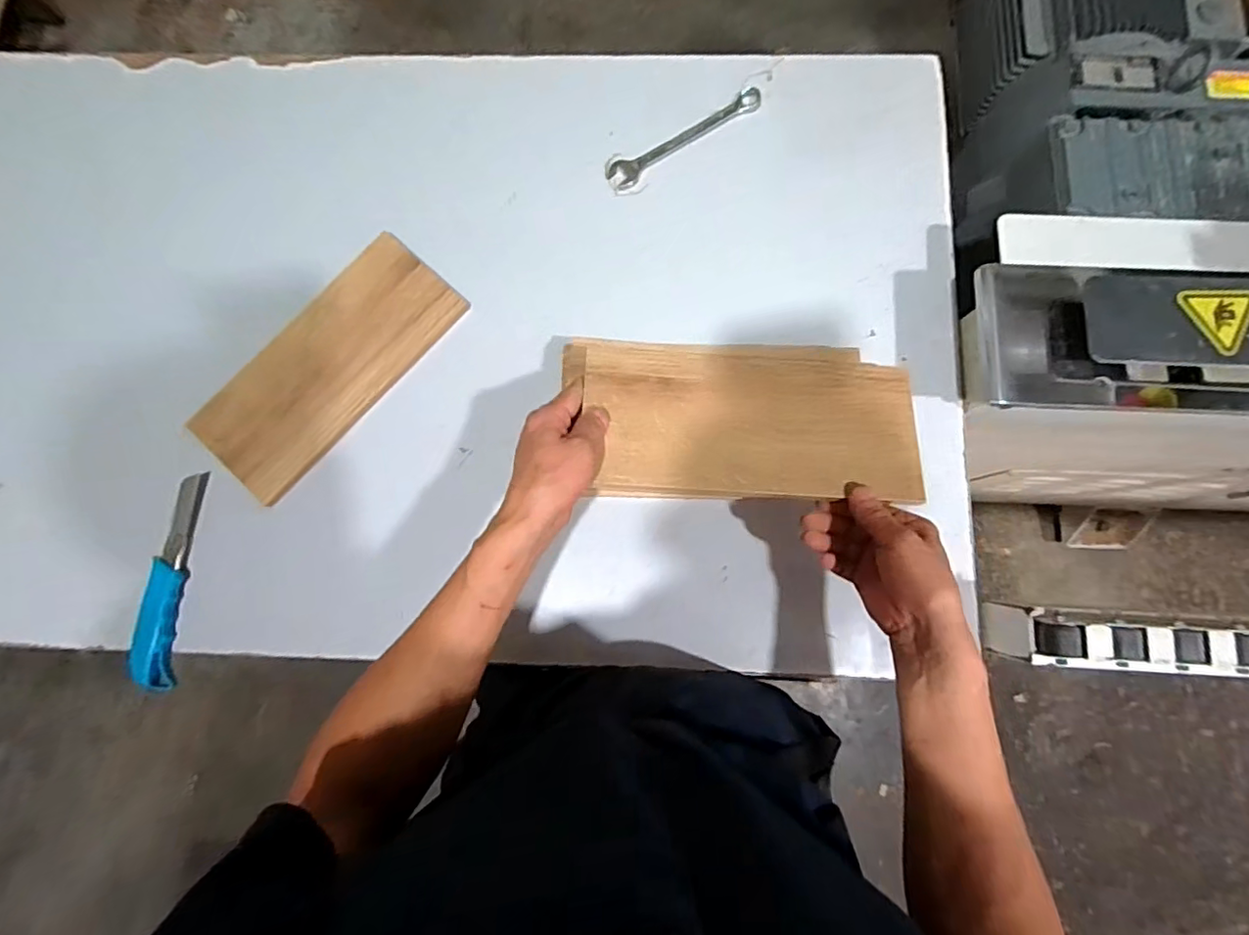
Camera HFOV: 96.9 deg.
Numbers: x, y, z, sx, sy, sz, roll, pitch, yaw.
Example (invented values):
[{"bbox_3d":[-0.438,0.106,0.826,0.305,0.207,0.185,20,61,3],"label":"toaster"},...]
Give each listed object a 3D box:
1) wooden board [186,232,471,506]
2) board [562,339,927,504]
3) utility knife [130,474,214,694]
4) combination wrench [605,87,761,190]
[{"bbox_3d":[-0.318,-0.111,0.599,0.127,0.020,0.299,41,84,7],"label":"wooden board"},{"bbox_3d":[0.105,-0.045,0.501,0.308,0.013,0.152,2,70,-2],"label":"board"},{"bbox_3d":[-0.463,0.112,0.561,0.036,0.016,0.212,5,81,2],"label":"utility knife"},{"bbox_3d":[0.068,-0.377,0.631,0.191,0.016,0.033,-30,82,-4],"label":"combination wrench"}]

